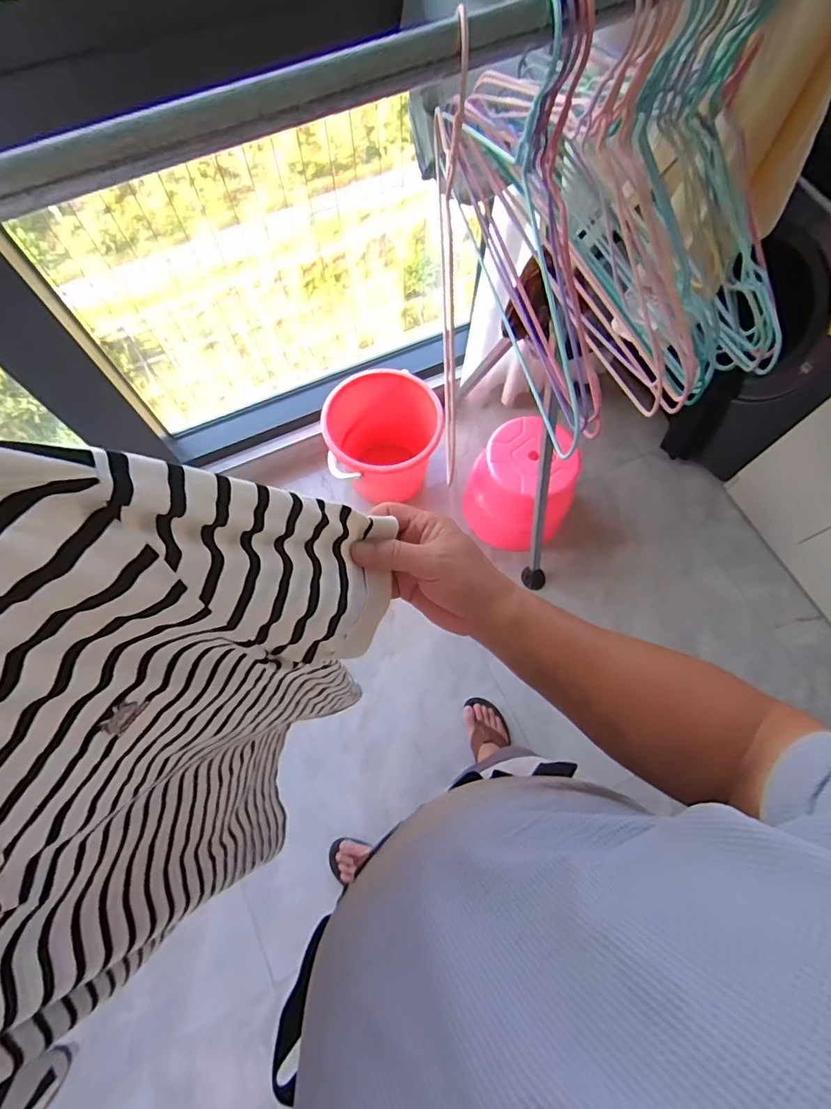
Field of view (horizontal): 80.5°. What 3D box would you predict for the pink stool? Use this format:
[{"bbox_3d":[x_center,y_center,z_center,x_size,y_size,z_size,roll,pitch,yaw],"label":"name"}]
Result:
[{"bbox_3d":[0.302,-0.186,1.392,0.289,0.321,0.252,38,74,13],"label":"pink stool"}]

